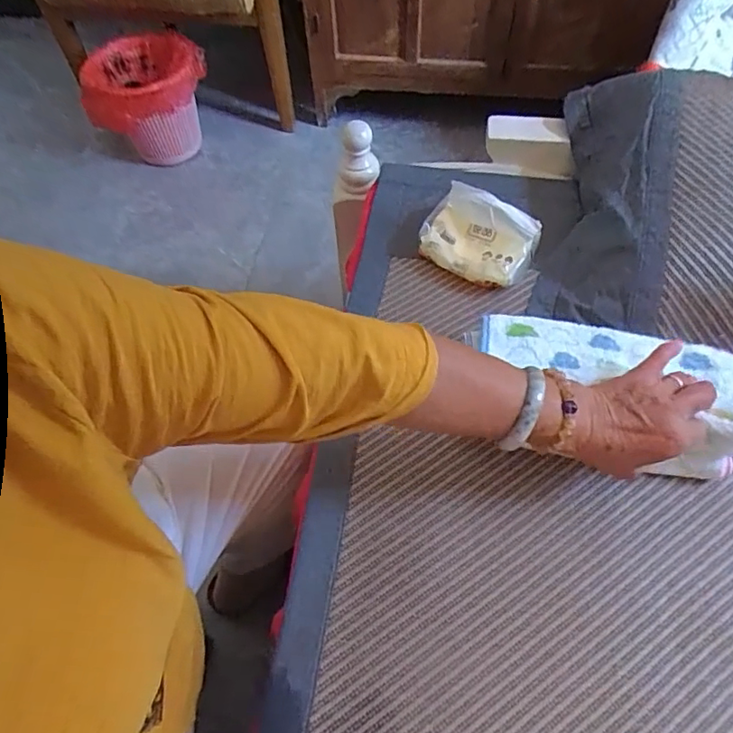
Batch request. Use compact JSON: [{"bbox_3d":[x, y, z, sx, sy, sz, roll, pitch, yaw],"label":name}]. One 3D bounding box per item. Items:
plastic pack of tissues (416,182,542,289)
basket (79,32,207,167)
[{"bbox_3d":[0.128,-0.150,0.644,0.130,0.075,0.080,33,66,21],"label":"plastic pack of tissues"},{"bbox_3d":[-0.555,-0.682,1.409,0.294,0.242,0.260,-4,59,1],"label":"basket"}]

